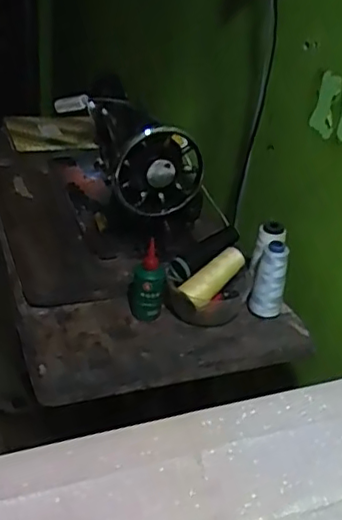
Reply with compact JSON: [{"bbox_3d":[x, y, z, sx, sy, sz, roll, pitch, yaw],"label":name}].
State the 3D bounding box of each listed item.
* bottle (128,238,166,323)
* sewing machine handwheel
[{"bbox_3d":[-0.033,0.029,0.851,0.047,0.112,0.041,1,32,-5],"label":"bottle"},{"bbox_3d":[-0.018,-0.127,0.893,0.129,0.127,0.043,0,32,-9],"label":"sewing machine handwheel"}]

